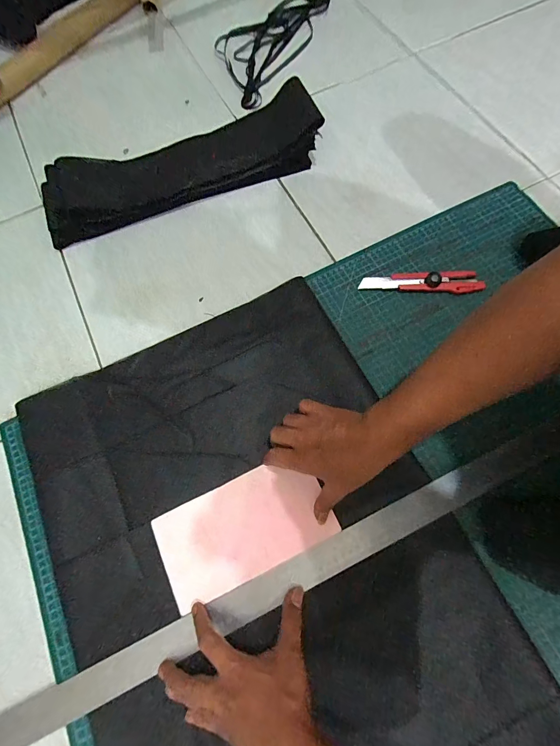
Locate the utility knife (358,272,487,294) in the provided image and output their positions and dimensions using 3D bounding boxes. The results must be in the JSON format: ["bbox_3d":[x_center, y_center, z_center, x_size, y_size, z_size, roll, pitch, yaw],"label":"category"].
[{"bbox_3d":[0.215,-0.138,0.501,0.177,0.018,0.031,0,72,3],"label":"utility knife"}]

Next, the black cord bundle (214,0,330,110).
[{"bbox_3d":[-0.027,-0.711,0.697,0.166,0.020,0.356,29,76,11],"label":"black cord bundle"}]

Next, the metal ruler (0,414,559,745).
[{"bbox_3d":[0.016,0.240,0.389,0.983,0.006,0.036,-26,73,-5],"label":"metal ruler"}]

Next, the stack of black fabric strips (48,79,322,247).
[{"bbox_3d":[-0.172,-0.366,0.573,0.489,0.059,0.121,-20,72,-4],"label":"stack of black fabric strips"}]

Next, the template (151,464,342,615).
[{"bbox_3d":[-0.046,0.190,0.409,0.204,0.005,0.111,-26,75,-4],"label":"template"}]

